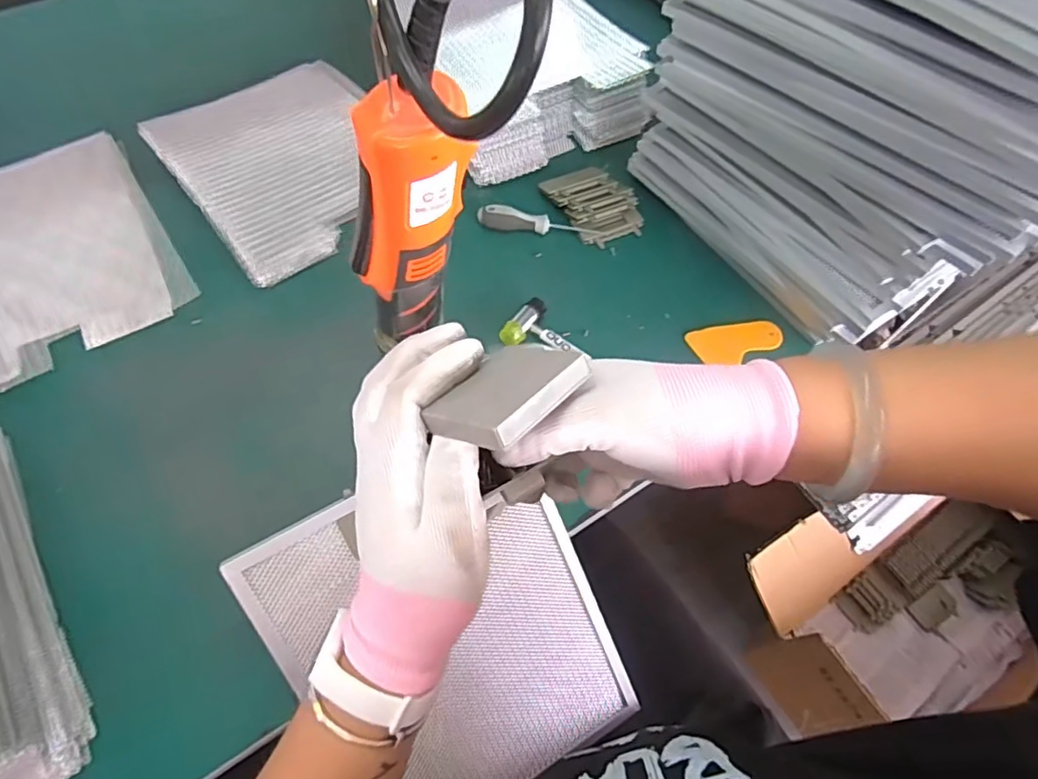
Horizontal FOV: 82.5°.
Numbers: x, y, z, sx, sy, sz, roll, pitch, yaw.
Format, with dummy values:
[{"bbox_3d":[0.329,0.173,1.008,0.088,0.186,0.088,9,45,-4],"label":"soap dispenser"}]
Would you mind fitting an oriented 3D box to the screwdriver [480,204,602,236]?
[{"bbox_3d":[0.026,-0.209,0.734,0.154,0.023,0.021,6,61,3],"label":"screwdriver"}]

